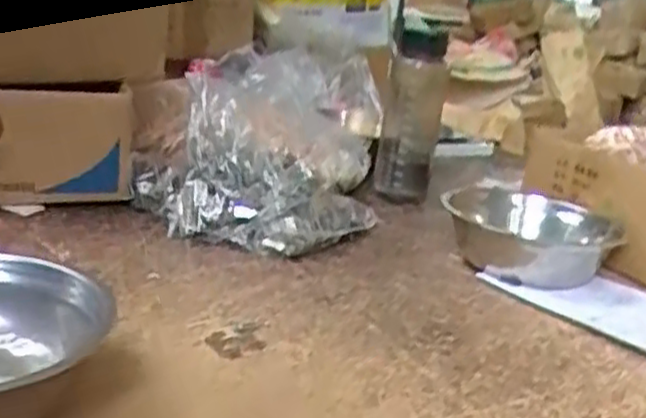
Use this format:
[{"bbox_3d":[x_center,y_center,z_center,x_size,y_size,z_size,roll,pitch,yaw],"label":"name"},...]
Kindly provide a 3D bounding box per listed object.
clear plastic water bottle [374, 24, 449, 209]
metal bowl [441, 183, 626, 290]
[{"bbox_3d":[0.129,-0.133,1.075,0.081,0.243,0.086,9,17,5],"label":"clear plastic water bottle"},{"bbox_3d":[0.237,0.035,0.867,0.175,0.072,0.175,7,17,-2],"label":"metal bowl"}]

